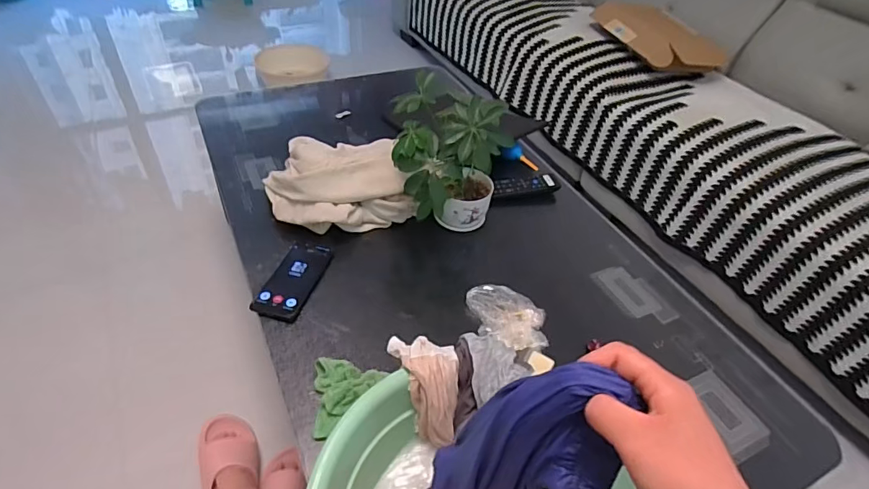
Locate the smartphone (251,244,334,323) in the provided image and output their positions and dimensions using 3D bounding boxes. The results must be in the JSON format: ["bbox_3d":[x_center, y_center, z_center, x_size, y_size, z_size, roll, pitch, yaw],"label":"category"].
[{"bbox_3d":[-0.232,0.056,0.811,0.075,0.015,0.163,12,45,7],"label":"smartphone"}]

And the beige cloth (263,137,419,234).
[{"bbox_3d":[-0.186,-0.126,0.924,0.243,0.094,0.217,-11,47,-17],"label":"beige cloth"}]

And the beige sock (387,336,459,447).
[{"bbox_3d":[-0.013,0.171,0.587,0.080,0.084,0.112,1,44,-5],"label":"beige sock"}]

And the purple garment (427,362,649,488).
[{"bbox_3d":[0.058,0.182,0.390,0.064,0.285,0.091,7,43,-16],"label":"purple garment"}]

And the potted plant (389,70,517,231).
[{"bbox_3d":[0.020,-0.130,0.829,0.174,0.252,0.183,4,44,-2],"label":"potted plant"}]

